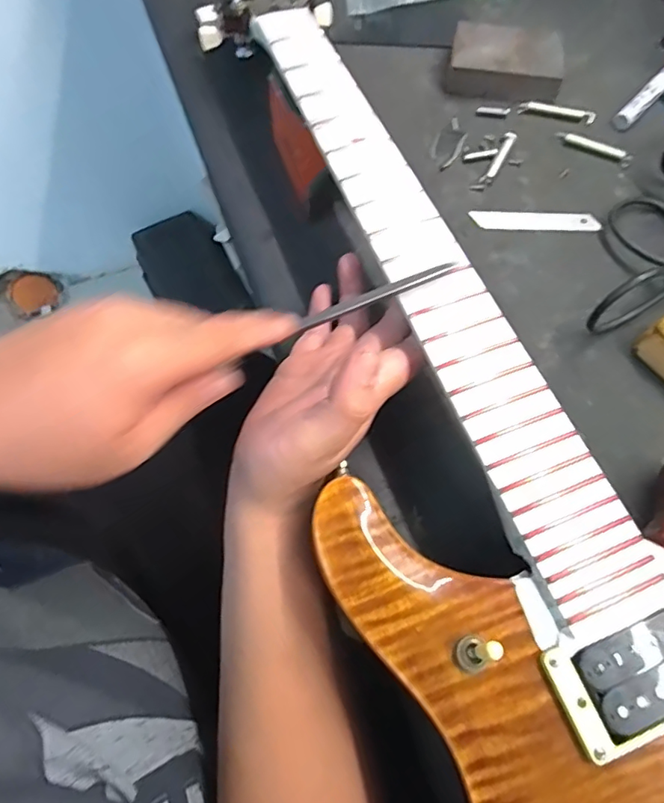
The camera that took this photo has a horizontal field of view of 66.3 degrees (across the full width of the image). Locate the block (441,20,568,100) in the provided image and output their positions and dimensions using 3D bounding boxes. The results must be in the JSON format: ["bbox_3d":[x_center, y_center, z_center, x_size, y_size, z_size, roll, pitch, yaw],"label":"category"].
[{"bbox_3d":[0.160,-0.318,0.473,0.101,0.026,0.074,8,66,3],"label":"block"}]

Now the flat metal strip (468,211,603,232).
[{"bbox_3d":[0.167,-0.148,0.419,0.103,0.004,0.018,0,75,-2],"label":"flat metal strip"}]

